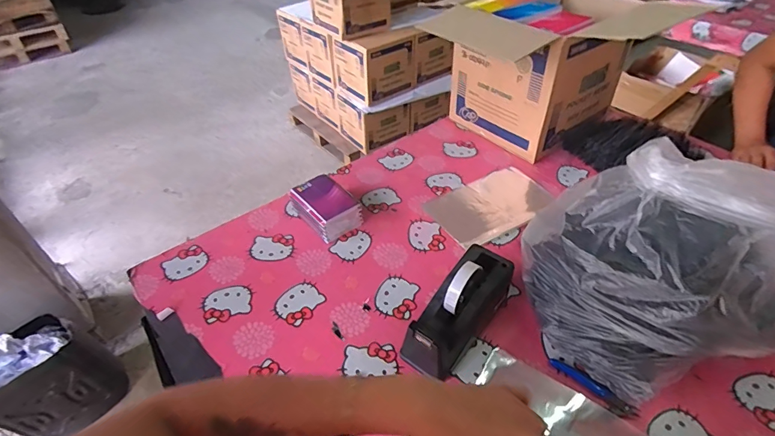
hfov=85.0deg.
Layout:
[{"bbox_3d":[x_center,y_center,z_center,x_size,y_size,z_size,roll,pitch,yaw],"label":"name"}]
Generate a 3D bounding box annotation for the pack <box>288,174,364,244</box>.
[{"bbox_3d":[-0.127,-0.021,0.869,0.109,0.061,0.137,-30,49,-26],"label":"pack"}]

